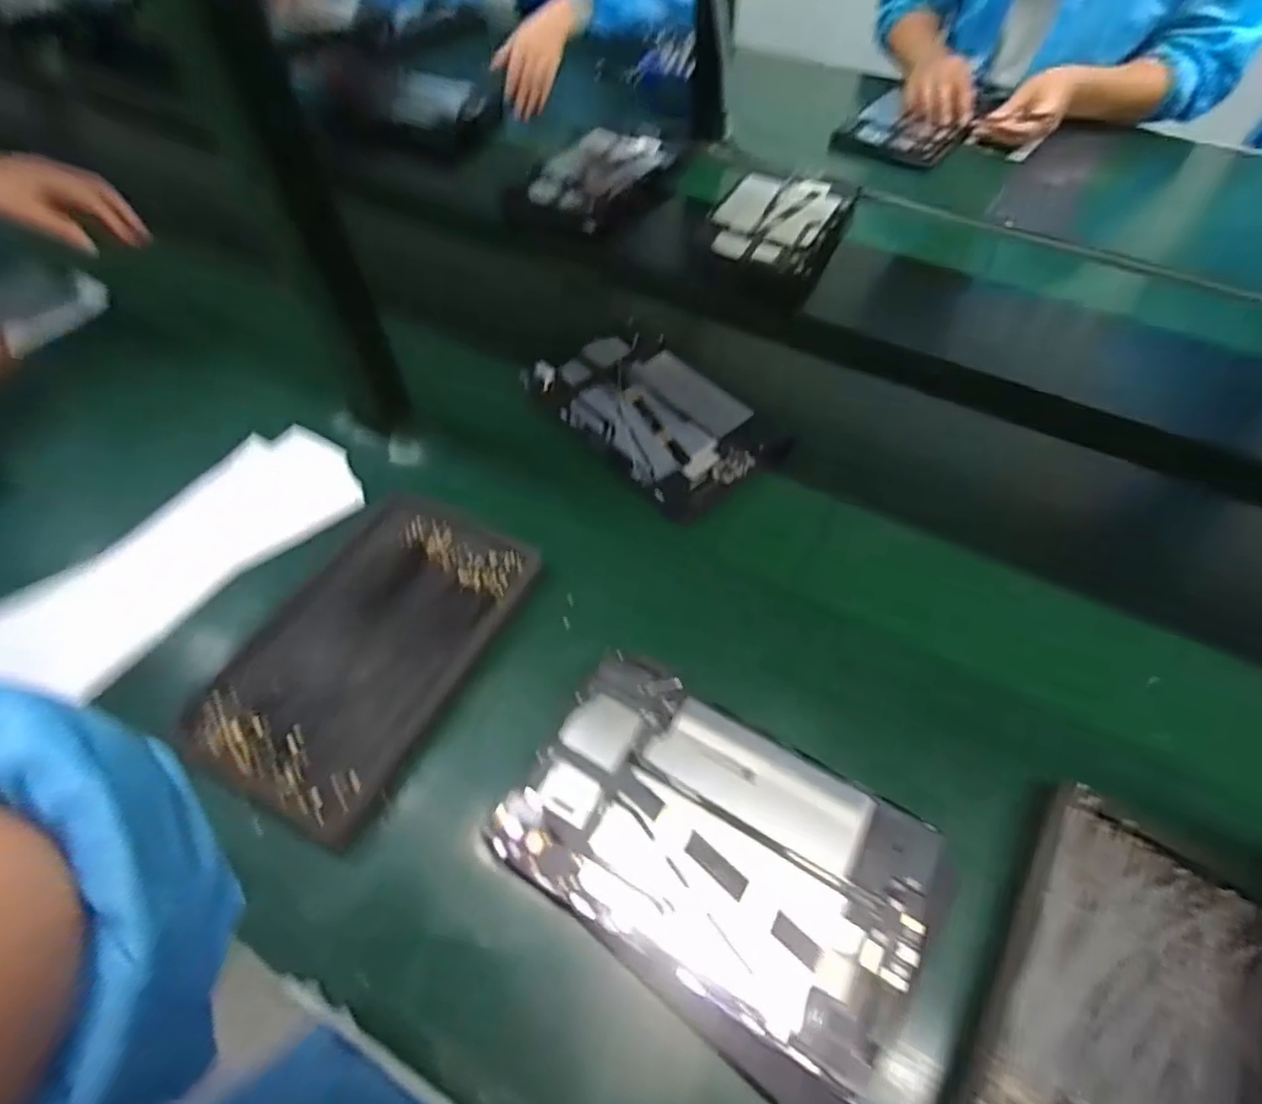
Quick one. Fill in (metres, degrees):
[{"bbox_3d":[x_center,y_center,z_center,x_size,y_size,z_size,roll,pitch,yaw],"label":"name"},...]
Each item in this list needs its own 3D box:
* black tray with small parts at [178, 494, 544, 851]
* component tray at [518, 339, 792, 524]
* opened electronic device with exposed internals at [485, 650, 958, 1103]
[{"bbox_3d":[-0.192,0.063,0.480,0.155,0.023,0.244,23,60,16],"label":"black tray with small parts"},{"bbox_3d":[0.019,-0.129,0.629,0.139,0.031,0.226,-36,62,-20],"label":"component tray"},{"bbox_3d":[0.052,0.181,0.396,0.241,0.031,0.159,31,63,20],"label":"opened electronic device with exposed internals"}]

